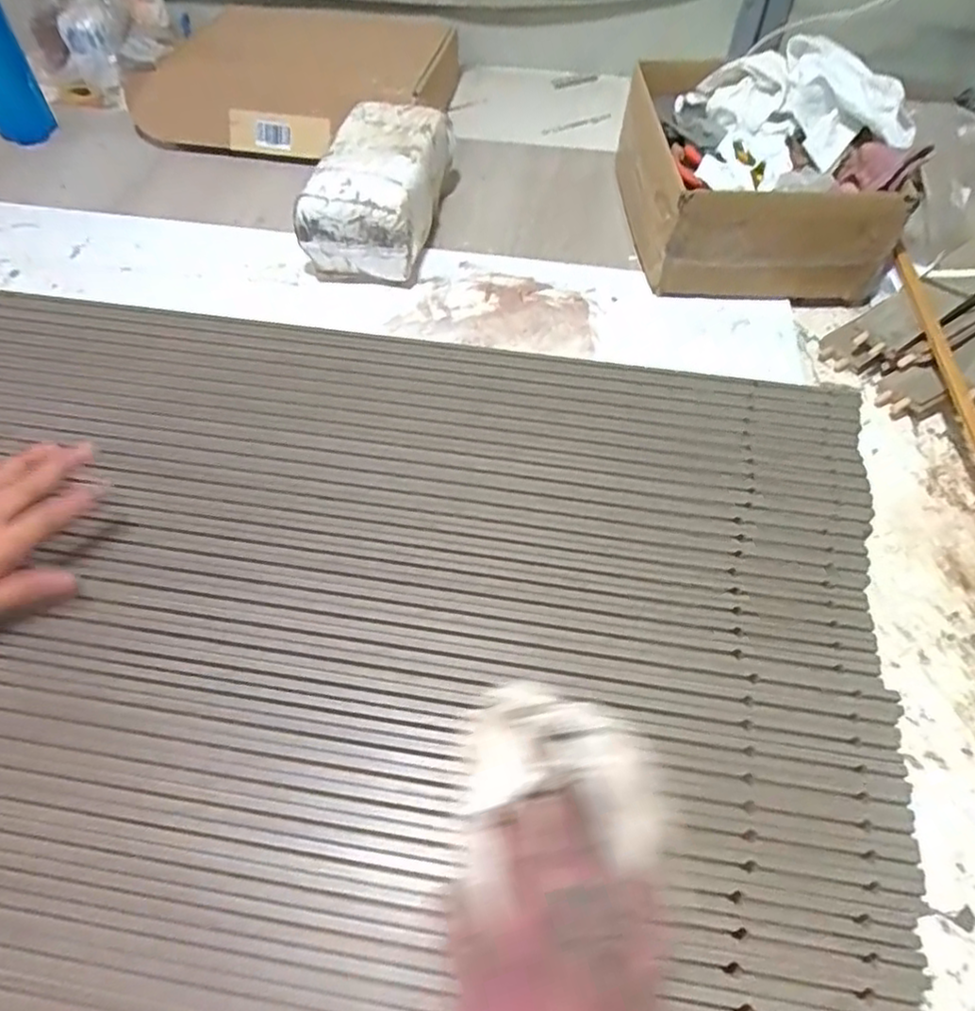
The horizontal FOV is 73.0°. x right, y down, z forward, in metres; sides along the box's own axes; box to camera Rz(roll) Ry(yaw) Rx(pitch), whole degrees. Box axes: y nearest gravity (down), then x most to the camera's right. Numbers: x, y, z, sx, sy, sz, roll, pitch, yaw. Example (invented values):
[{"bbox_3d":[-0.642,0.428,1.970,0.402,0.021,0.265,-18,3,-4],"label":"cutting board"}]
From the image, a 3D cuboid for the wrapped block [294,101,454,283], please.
[{"bbox_3d":[-0.118,-0.362,0.761,0.120,0.112,0.227,11,54,8],"label":"wrapped block"}]

